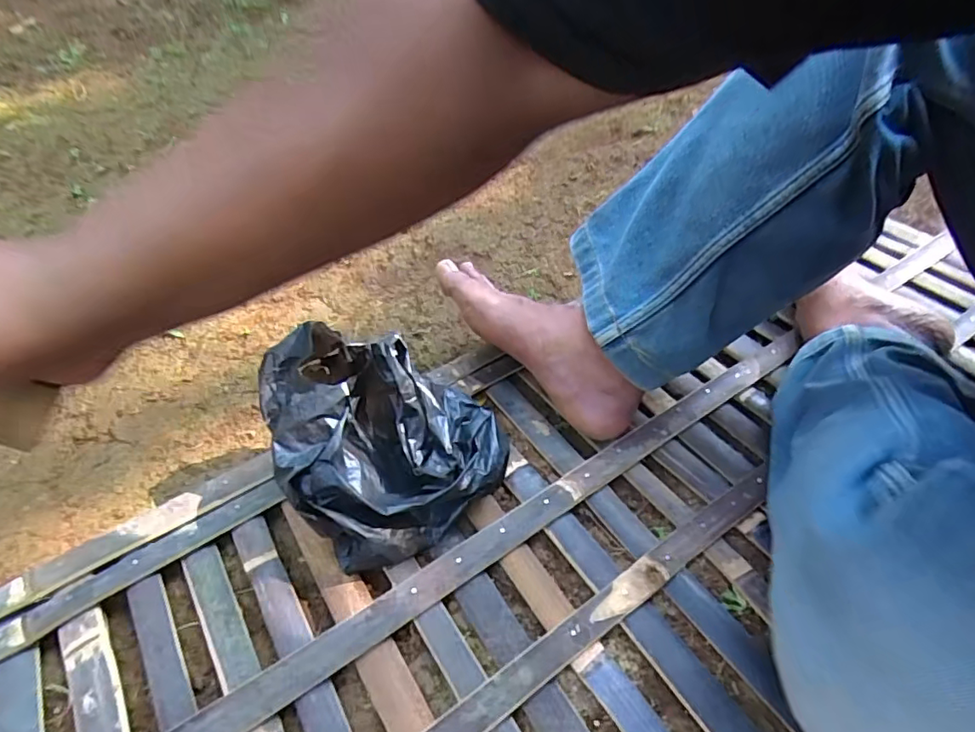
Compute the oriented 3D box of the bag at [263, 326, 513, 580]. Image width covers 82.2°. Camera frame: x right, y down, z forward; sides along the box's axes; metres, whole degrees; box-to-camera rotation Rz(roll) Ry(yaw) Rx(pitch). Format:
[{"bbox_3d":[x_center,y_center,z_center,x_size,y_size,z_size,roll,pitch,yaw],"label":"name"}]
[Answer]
[{"bbox_3d":[-0.086,0.058,0.476,0.176,0.132,0.164,-31,52,-22],"label":"bag"}]

